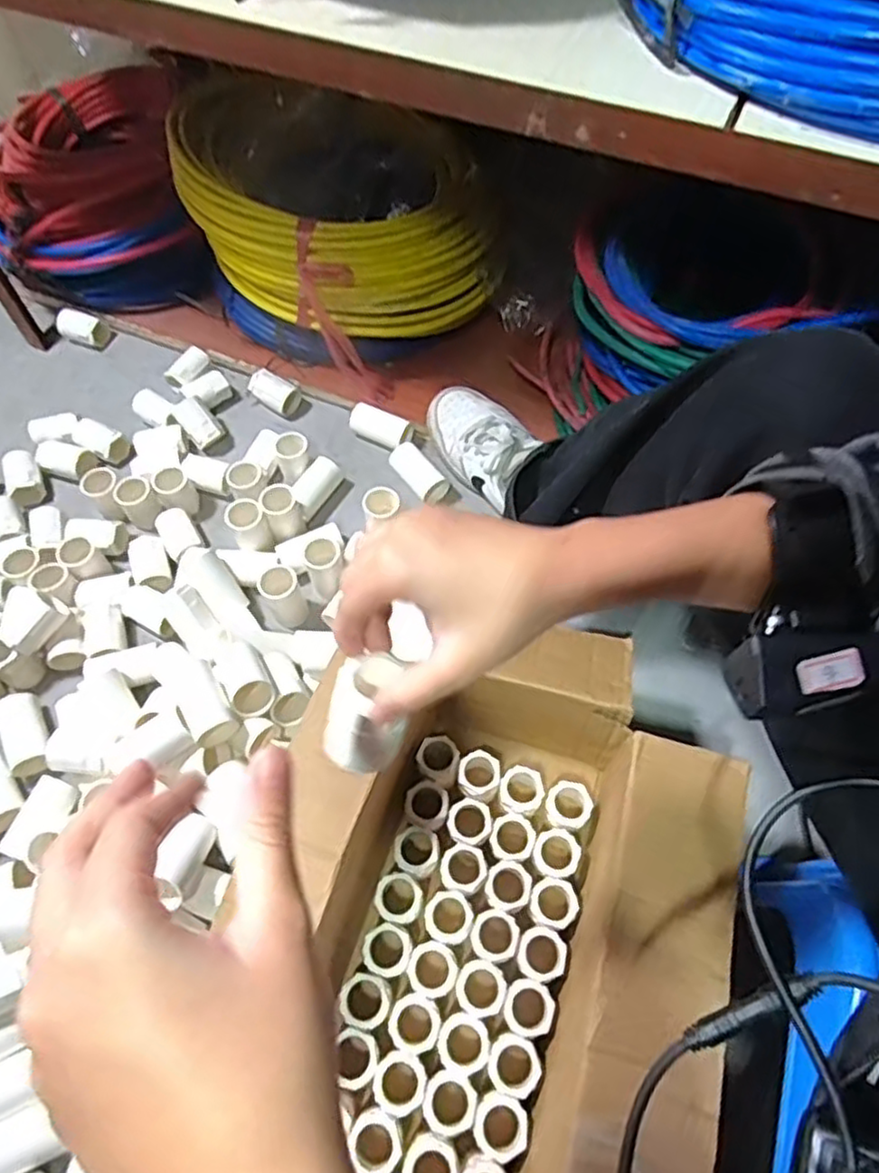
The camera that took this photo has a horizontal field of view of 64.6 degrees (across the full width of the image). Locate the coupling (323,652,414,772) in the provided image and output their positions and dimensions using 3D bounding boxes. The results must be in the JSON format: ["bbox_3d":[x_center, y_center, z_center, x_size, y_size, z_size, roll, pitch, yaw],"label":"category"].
[{"bbox_3d":[-0.036,0.060,0.336,0.039,0.038,0.049,12,61,7],"label":"coupling"}]

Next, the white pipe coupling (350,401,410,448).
[{"bbox_3d":[-0.072,-0.191,0.824,0.064,0.037,0.029,22,63,12],"label":"white pipe coupling"}]

